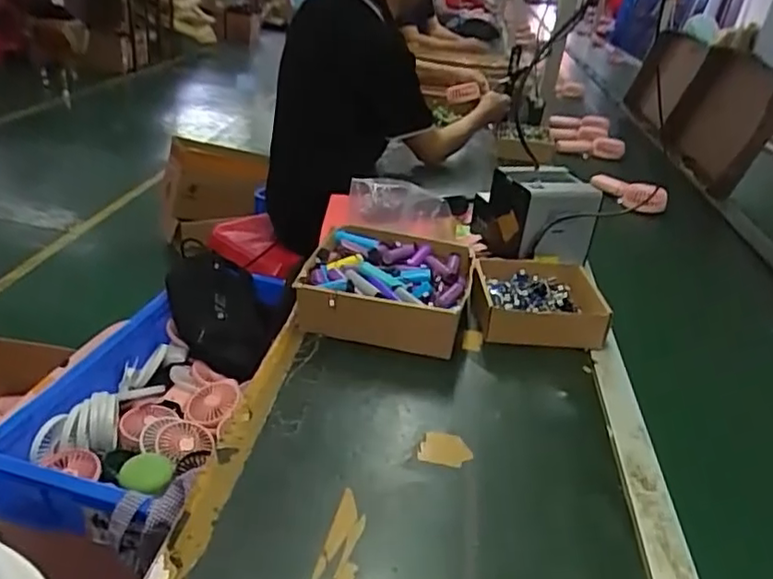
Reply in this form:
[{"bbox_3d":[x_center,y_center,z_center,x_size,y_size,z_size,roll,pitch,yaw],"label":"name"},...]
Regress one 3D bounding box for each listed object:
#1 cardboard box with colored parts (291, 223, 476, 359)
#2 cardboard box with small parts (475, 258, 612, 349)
[{"bbox_3d":[0.004,-0.003,0.832,0.210,0.079,0.213,9,29,8],"label":"cardboard box with colored parts"},{"bbox_3d":[0.209,0.017,0.859,0.169,0.059,0.160,4,29,-2],"label":"cardboard box with small parts"}]

